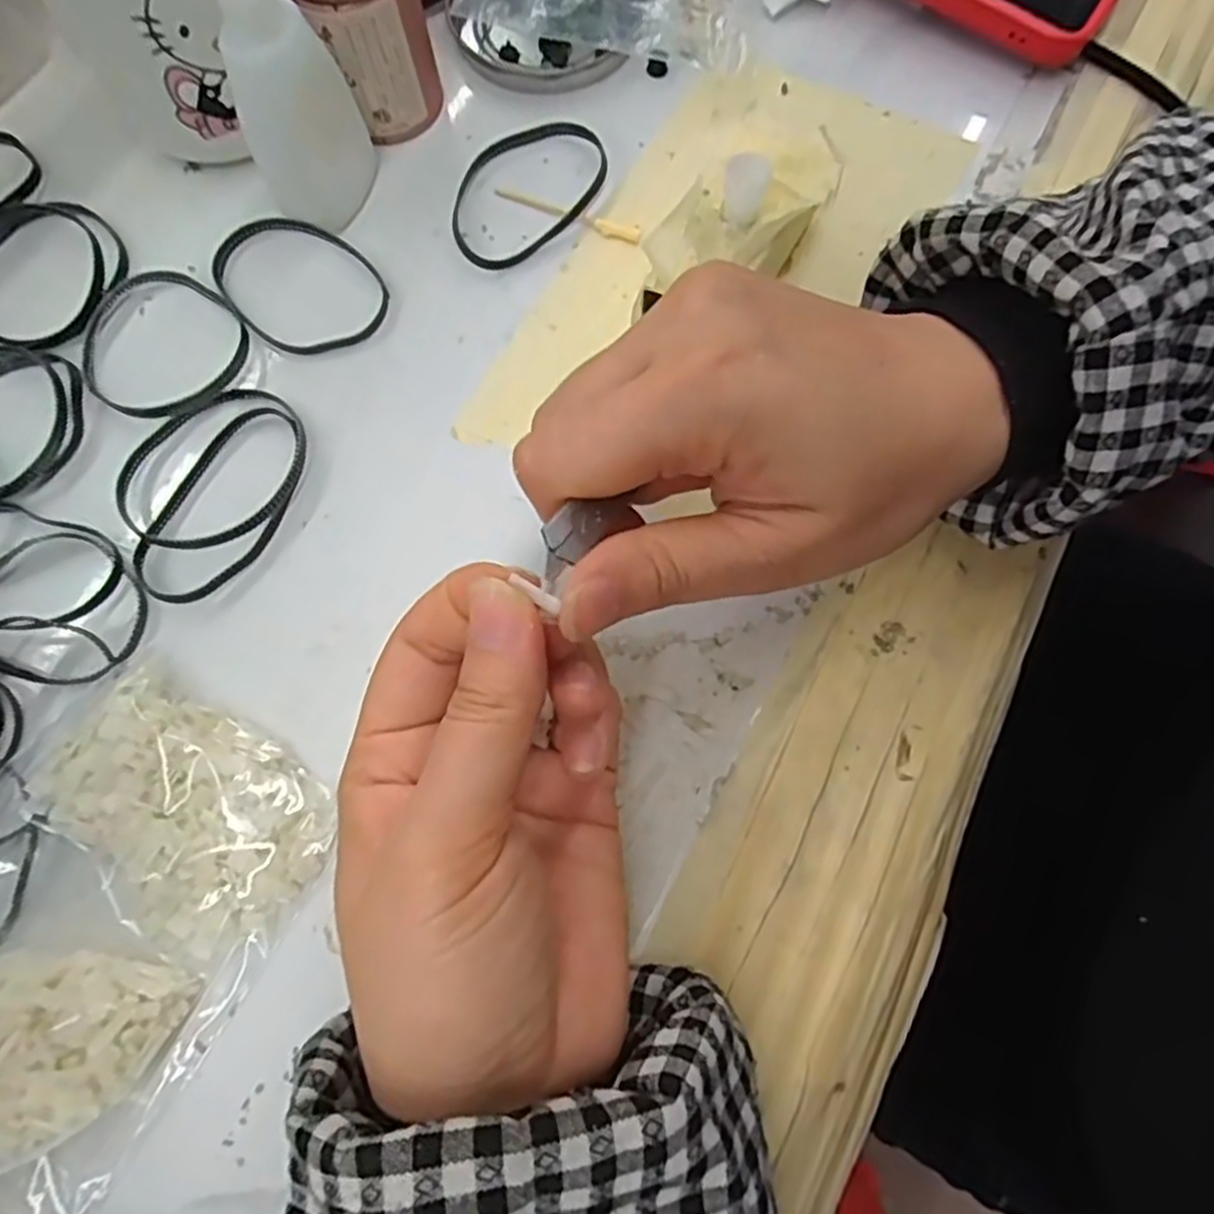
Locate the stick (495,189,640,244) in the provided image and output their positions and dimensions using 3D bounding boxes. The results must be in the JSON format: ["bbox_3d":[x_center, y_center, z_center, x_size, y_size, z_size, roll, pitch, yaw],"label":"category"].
[{"bbox_3d":[-0.015,-0.149,0.287,0.059,0.004,0.007,25,76,6],"label":"stick"}]

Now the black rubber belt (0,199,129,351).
[{"bbox_3d":[-0.213,-0.124,0.280,0.065,0.007,0.064,0,74,0],"label":"black rubber belt"}]

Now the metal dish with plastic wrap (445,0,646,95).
[{"bbox_3d":[-0.023,-0.248,0.306,0.076,0.015,0.080,0,74,0],"label":"metal dish with plastic wrap"}]

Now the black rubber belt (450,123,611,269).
[{"bbox_3d":[-0.032,-0.159,0.288,0.070,0.008,0.049,-40,78,-10],"label":"black rubber belt"}]

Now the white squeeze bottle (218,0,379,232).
[{"bbox_3d":[-0.105,-0.174,0.243,0.033,0.101,0.036,8,75,2],"label":"white squeeze bottle"}]

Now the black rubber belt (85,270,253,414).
[{"bbox_3d":[-0.159,-0.094,0.271,0.060,0.004,0.057,0,74,0],"label":"black rubber belt"}]

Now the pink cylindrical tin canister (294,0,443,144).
[{"bbox_3d":[-0.088,-0.210,0.272,0.043,0.065,0.039,-21,76,-6],"label":"pink cylindrical tin canister"}]

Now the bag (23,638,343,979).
[{"bbox_3d":[-0.125,0.061,0.223,0.083,0.012,0.062,32,77,8],"label":"bag"}]

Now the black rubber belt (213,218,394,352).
[{"bbox_3d":[-0.113,-0.119,0.278,0.069,0.004,0.049,33,77,8],"label":"black rubber belt"}]

